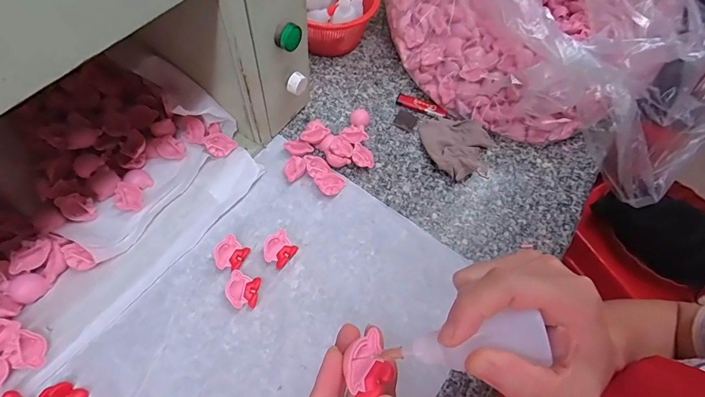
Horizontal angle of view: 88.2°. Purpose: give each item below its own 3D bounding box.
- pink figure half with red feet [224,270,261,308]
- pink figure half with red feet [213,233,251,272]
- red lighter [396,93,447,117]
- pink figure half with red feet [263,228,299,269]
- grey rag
[{"bbox_3d":[-0.115,0.098,0.383,0.033,0.017,0.034,14,60,2],"label":"pink figure half with red feet"},{"bbox_3d":[-0.134,0.060,0.401,0.035,0.015,0.039,18,60,4],"label":"pink figure half with red feet"},{"bbox_3d":[0.102,-0.137,0.534,0.073,0.009,0.017,21,61,6],"label":"red lighter"},{"bbox_3d":[-0.082,0.058,0.408,0.031,0.018,0.035,39,64,15],"label":"pink figure half with red feet"},{"bbox_3d":[0.144,-0.071,0.495,0.096,0.016,0.094,4,60,-4],"label":"grey rag"}]

